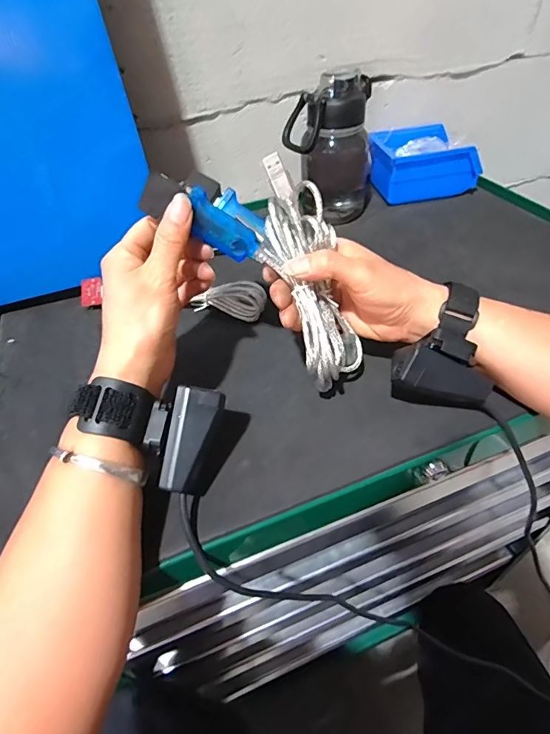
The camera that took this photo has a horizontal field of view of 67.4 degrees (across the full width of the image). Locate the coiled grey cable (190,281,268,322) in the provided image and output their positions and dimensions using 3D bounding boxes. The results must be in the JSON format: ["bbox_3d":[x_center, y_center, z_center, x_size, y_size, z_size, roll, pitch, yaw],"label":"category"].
[{"bbox_3d":[-0.049,-0.070,0.441,0.088,0.037,0.016,4,45,26],"label":"coiled grey cable"}]

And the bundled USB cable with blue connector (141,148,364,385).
[{"bbox_3d":[0.008,-0.075,0.310,0.198,0.058,0.083,50,56,-12],"label":"bundled USB cable with blue connector"}]

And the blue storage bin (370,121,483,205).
[{"bbox_3d":[0.215,-0.299,0.617,0.140,0.077,0.098,-8,46,-3],"label":"blue storage bin"}]

